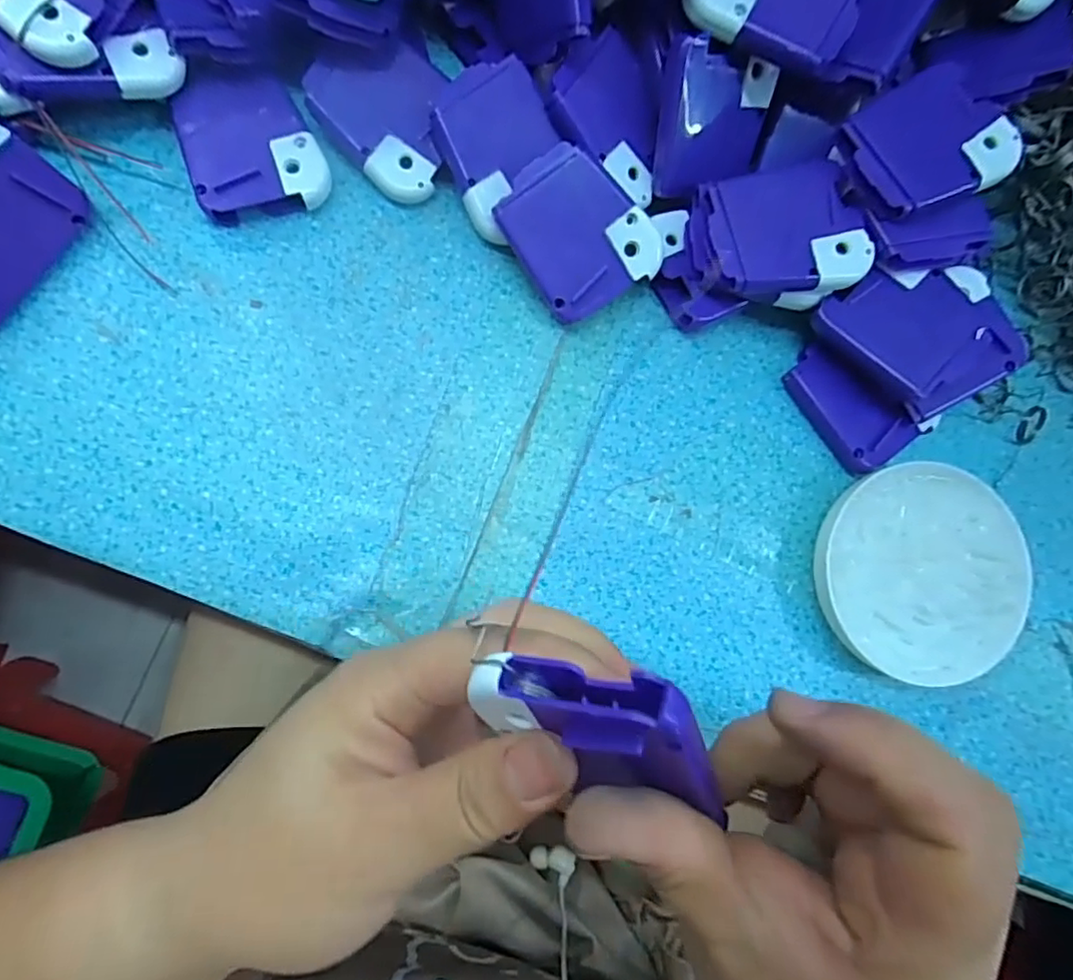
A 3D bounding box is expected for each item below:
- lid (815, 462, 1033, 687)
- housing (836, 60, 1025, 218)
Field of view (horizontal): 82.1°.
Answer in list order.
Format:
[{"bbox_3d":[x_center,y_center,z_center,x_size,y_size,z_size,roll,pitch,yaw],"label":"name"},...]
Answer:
[{"bbox_3d":[0.163,0.035,0.265,0.087,0.022,0.087,1,83,-8],"label":"lid"},{"bbox_3d":[0.154,-0.136,0.243,0.061,0.014,0.050,-33,89,-11],"label":"housing"}]

